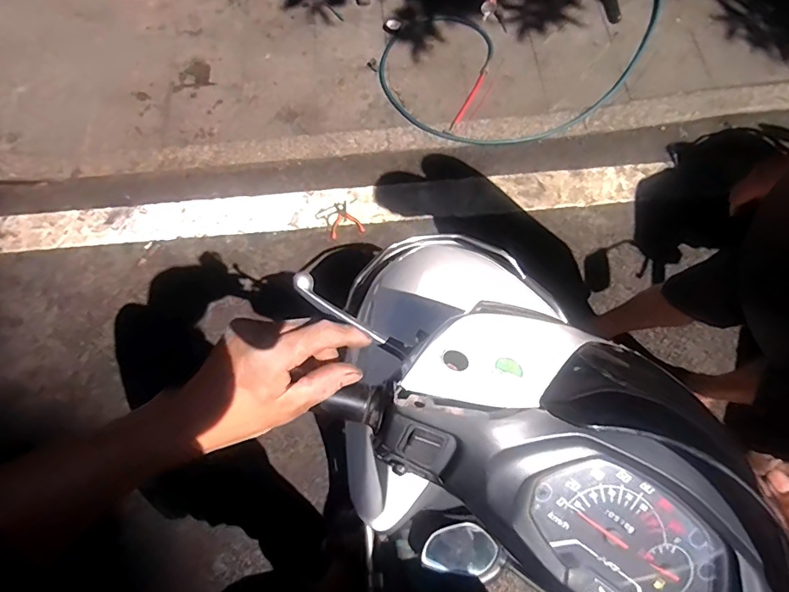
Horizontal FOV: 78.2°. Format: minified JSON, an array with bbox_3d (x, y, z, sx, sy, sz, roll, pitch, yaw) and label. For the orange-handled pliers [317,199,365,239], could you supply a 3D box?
[{"bbox_3d":[-0.188,-0.258,1.693,0.113,0.015,0.158,-30,70,-9],"label":"orange-handled pliers"}]

